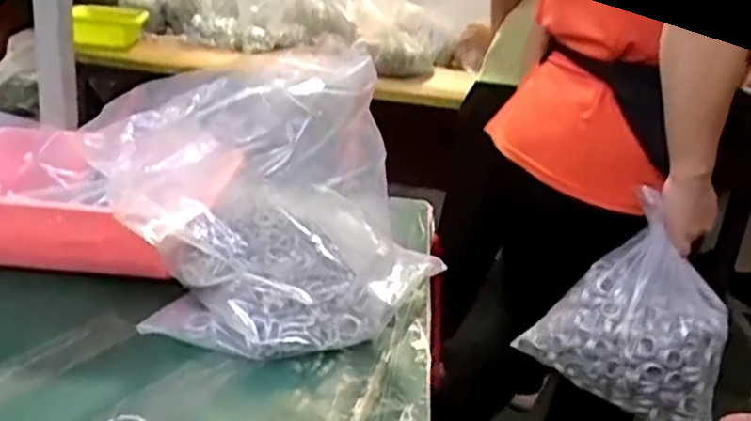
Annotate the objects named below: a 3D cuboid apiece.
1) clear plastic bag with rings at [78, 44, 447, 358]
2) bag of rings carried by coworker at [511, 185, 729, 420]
[{"bbox_3d":[-0.073,-0.016,0.621,0.201,0.202,0.242,15,22,22],"label":"clear plastic bag with rings"},{"bbox_3d":[0.325,0.120,0.899,0.236,0.250,0.170,13,21,22],"label":"bag of rings carried by coworker"}]

